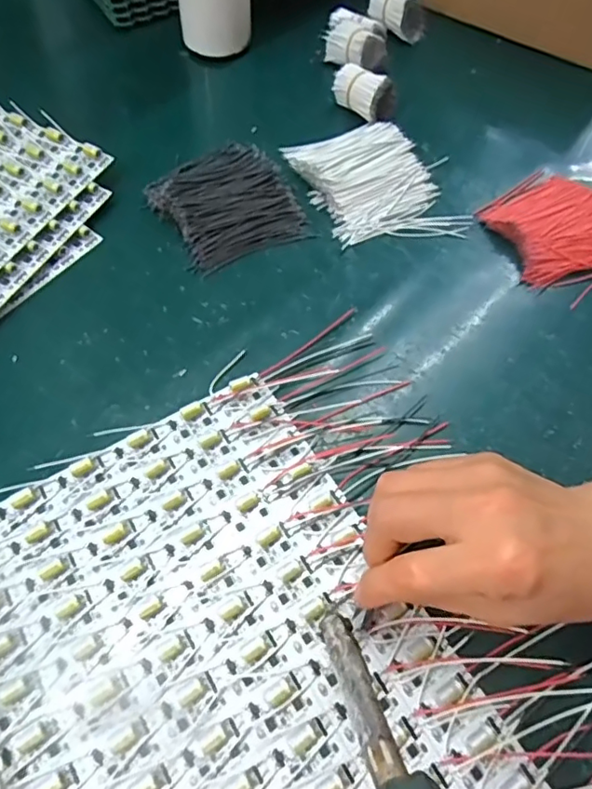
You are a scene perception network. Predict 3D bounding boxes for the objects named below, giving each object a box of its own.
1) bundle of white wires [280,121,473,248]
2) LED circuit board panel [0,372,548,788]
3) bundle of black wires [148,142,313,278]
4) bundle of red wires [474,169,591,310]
[{"bbox_3d":[0.063,-0.167,0.430,0.109,0.015,0.119,-14,63,-11],"label":"bundle of white wires"},{"bbox_3d":[-0.049,0.147,0.265,0.237,0.018,0.281,-29,68,-16],"label":"LED circuit board panel"},{"bbox_3d":[-0.052,-0.144,0.416,0.098,0.020,0.095,-22,65,-15],"label":"bundle of black wires"},{"bbox_3d":[0.196,-0.123,0.414,0.094,0.017,0.108,-24,65,-16],"label":"bundle of red wires"}]

